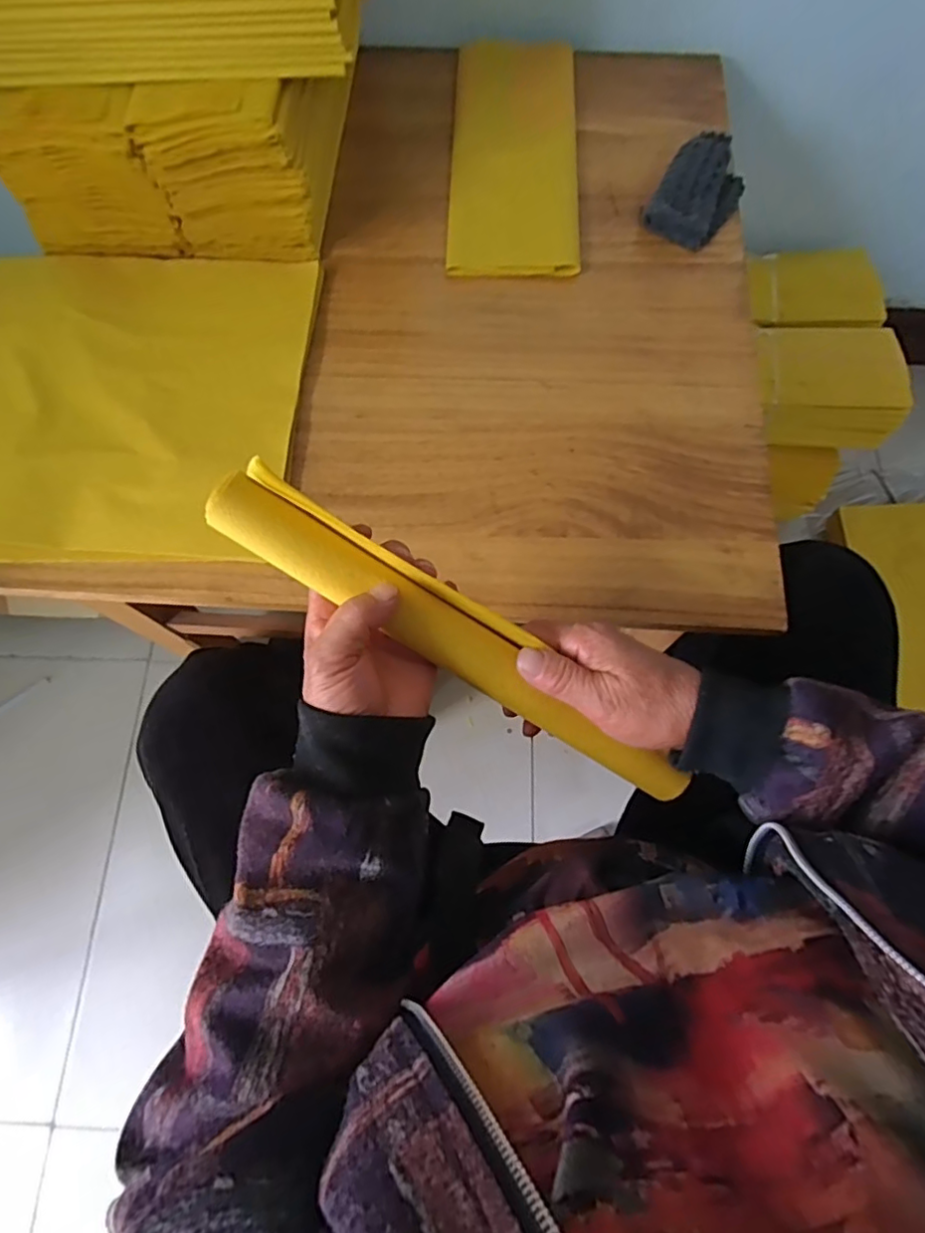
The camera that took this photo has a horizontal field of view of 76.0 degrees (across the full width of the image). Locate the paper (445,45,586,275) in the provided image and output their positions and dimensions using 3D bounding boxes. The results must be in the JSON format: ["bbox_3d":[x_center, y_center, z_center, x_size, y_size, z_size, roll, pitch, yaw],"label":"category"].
[{"bbox_3d":[0.054,-0.472,0.596,0.124,0.013,0.320,2,72,1],"label":"paper"}]

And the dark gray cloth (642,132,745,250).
[{"bbox_3d":[0.222,-0.401,0.557,0.071,0.034,0.098,39,76,12],"label":"dark gray cloth"}]

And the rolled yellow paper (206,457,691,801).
[{"bbox_3d":[0.010,0.021,0.333,0.312,0.023,0.042,35,74,-17],"label":"rolled yellow paper"}]

